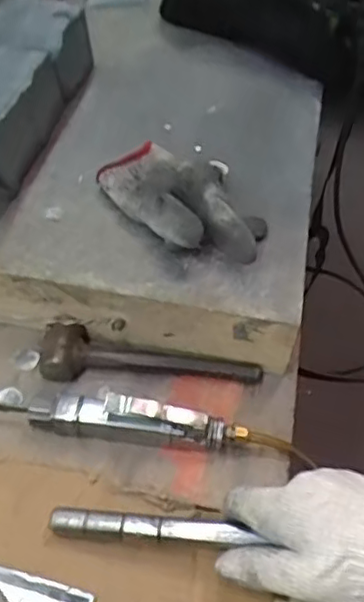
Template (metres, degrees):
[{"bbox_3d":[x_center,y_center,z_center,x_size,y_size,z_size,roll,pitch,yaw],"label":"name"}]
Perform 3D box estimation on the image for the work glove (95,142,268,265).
[{"bbox_3d":[0.006,-0.095,0.574,0.092,0.045,0.177,-30,57,-26],"label":"work glove"}]

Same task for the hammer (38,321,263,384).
[{"bbox_3d":[-0.027,0.046,0.559,0.193,0.033,0.046,2,49,-2],"label":"hammer"}]

